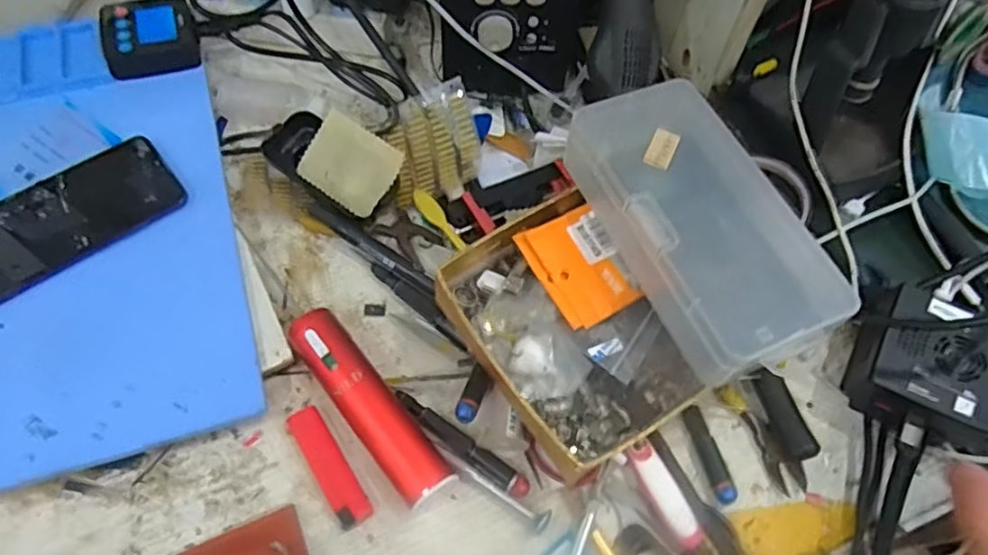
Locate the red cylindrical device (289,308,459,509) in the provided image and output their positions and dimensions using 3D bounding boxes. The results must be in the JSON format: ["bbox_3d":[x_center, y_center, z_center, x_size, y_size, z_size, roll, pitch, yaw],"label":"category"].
[{"bbox_3d":[-0.082,0.080,0.422,0.033,0.032,0.141,-35,67,-20],"label":"red cylindrical device"}]

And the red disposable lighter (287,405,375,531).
[{"bbox_3d":[-0.104,0.118,0.413,0.021,0.012,0.081,-30,66,-18],"label":"red disposable lighter"}]

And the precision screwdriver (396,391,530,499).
[{"bbox_3d":[-0.022,0.106,0.418,0.101,0.015,0.015,32,64,15],"label":"precision screwdriver"}]

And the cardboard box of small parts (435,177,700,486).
[{"bbox_3d":[0.046,0.032,0.414,0.121,0.043,0.157,-32,66,-19],"label":"cardboard box of small parts"}]

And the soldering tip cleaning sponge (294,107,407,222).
[{"bbox_3d":[-0.112,-0.088,0.506,0.082,0.006,0.058,34,95,22],"label":"soldering tip cleaning sponge"}]

